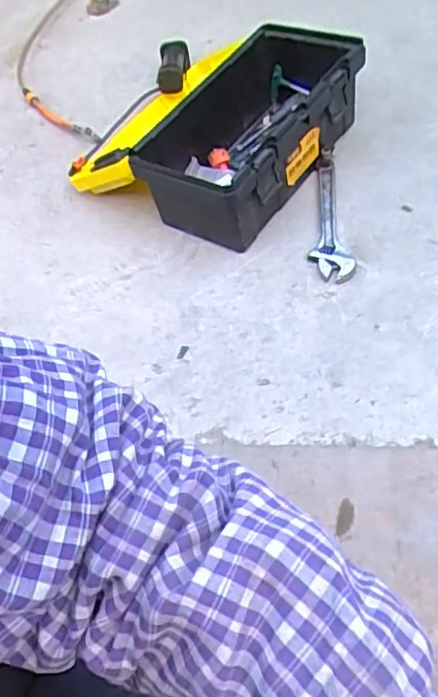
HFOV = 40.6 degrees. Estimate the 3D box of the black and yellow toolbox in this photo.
[{"bbox_3d":[-0.028,-0.451,1.182,0.498,0.237,0.498,29,53,23],"label":"black and yellow toolbox"}]

